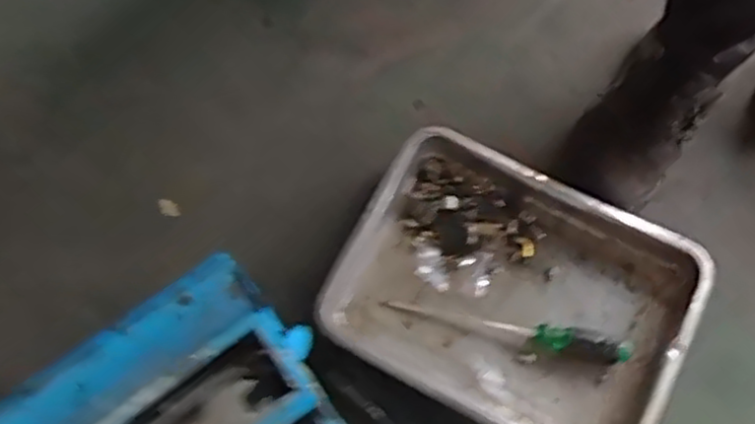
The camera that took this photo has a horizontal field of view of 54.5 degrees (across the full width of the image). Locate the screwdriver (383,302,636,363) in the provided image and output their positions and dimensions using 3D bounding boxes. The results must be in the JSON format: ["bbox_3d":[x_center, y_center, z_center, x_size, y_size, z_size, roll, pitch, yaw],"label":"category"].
[{"bbox_3d":[0.148,0.134,0.861,0.284,0.028,0.026,11,74,5],"label":"screwdriver"}]

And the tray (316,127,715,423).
[{"bbox_3d":[0.161,0.092,0.866,0.385,0.047,0.300,27,76,9],"label":"tray"}]

